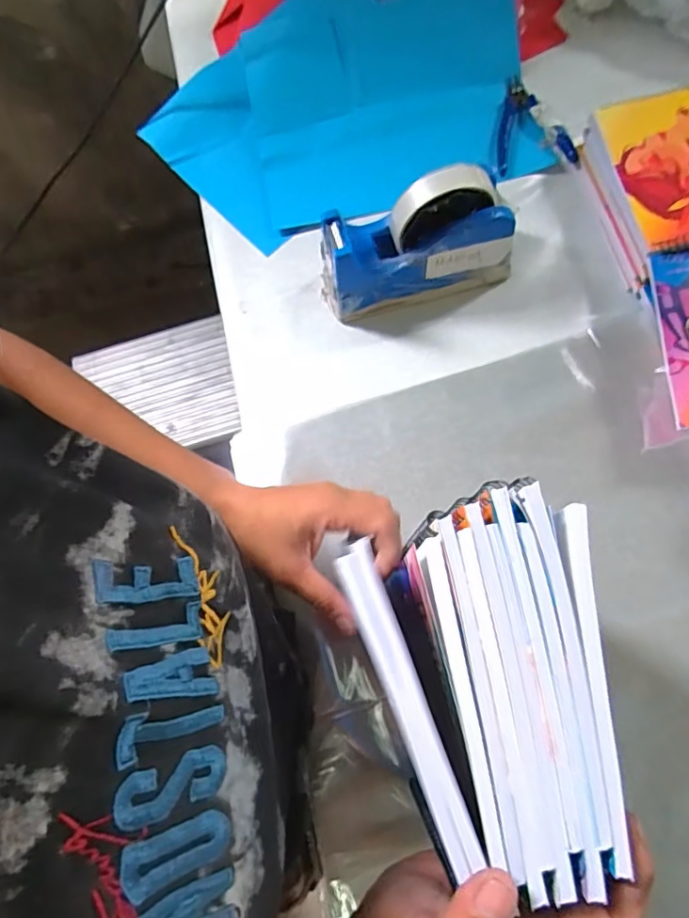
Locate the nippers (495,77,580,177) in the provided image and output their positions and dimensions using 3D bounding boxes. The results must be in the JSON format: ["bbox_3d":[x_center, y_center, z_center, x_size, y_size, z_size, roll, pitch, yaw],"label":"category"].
[{"bbox_3d":[0.184,-0.330,0.533,0.072,0.020,0.116,0,72,-1],"label":"nippers"}]

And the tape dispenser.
[{"bbox_3d":[0.062,-0.183,0.454,0.159,0.109,0.054,-12,73,-5],"label":"tape dispenser"}]

